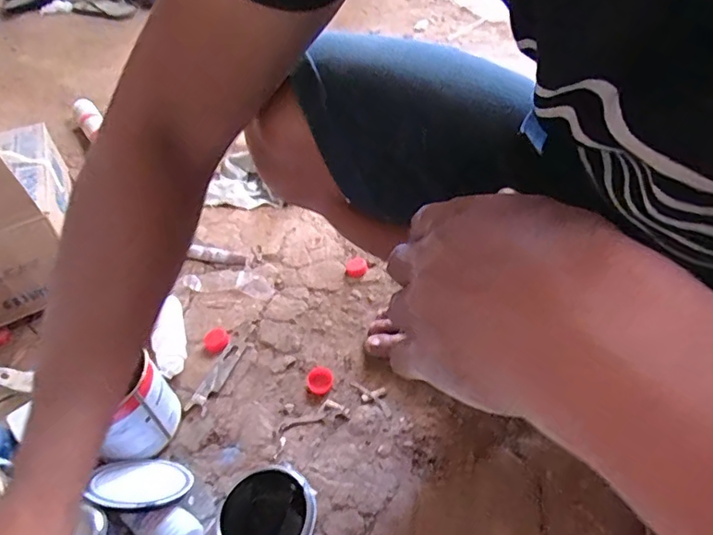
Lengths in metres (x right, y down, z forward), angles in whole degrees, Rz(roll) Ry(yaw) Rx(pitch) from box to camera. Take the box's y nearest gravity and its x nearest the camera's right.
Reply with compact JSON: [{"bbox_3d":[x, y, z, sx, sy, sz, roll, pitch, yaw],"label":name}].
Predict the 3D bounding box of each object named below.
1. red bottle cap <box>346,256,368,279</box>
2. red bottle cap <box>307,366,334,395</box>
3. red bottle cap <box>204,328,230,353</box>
[{"bbox_3d":[0.001,0.000,0.787,0.030,0.011,0.035,-2,44,1],"label":"red bottle cap"},{"bbox_3d":[-0.046,0.140,0.662,0.033,0.010,0.039,-13,45,-10],"label":"red bottle cap"},{"bbox_3d":[-0.188,0.096,0.704,0.030,0.010,0.037,-35,53,-28],"label":"red bottle cap"}]

